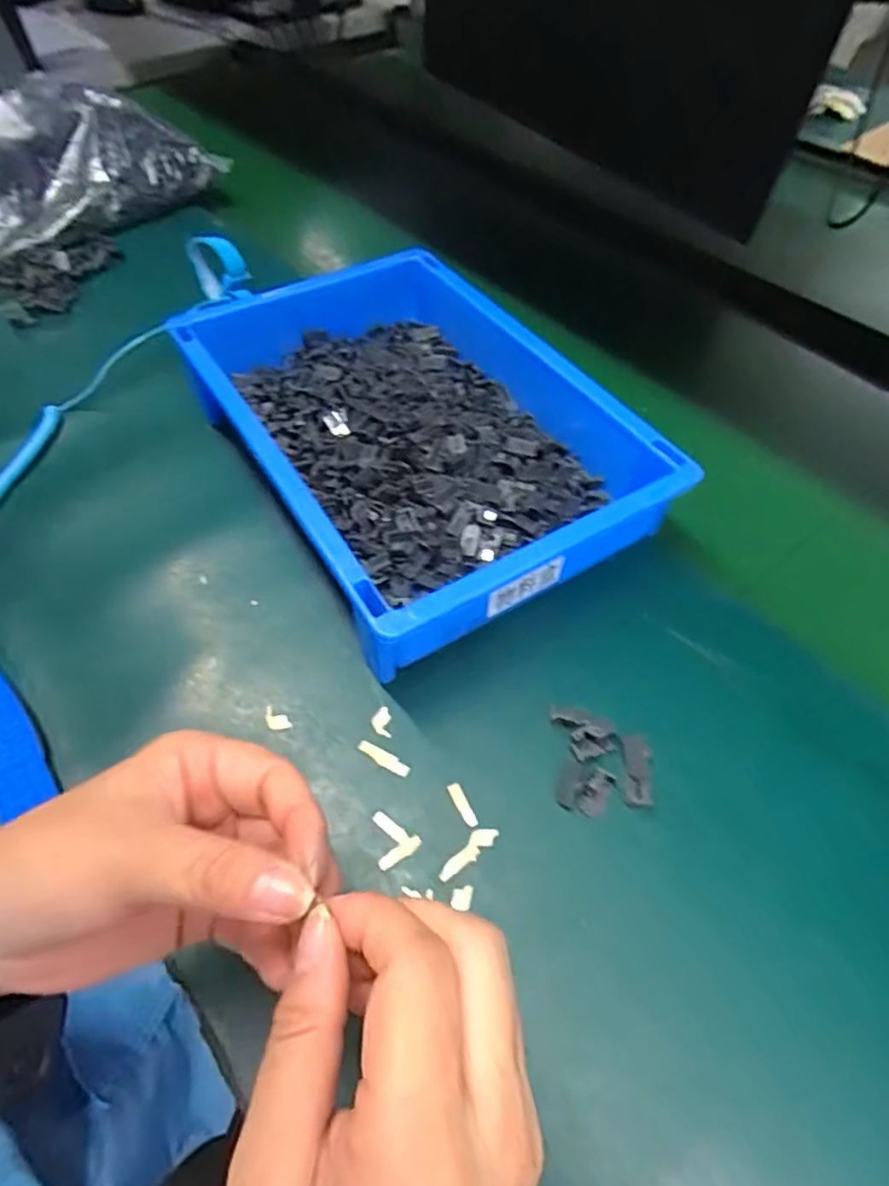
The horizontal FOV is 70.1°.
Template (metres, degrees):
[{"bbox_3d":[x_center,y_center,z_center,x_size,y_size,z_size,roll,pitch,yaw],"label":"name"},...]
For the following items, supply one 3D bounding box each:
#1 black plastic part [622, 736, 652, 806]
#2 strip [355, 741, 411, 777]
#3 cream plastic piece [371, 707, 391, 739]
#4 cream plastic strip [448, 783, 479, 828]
[{"bbox_3d":[0.096,0.089,0.317,0.013,0.008,0.033,4,54,3],"label":"black plastic part"},{"bbox_3d":[-0.031,0.084,0.326,0.030,0.004,0.008,26,58,18],"label":"strip"},{"bbox_3d":[-0.034,0.068,0.338,0.010,0.004,0.017,-1,54,-1],"label":"cream plastic piece"},{"bbox_3d":[0.009,0.104,0.310,0.006,0.004,0.023,-22,57,-16],"label":"cream plastic strip"}]

